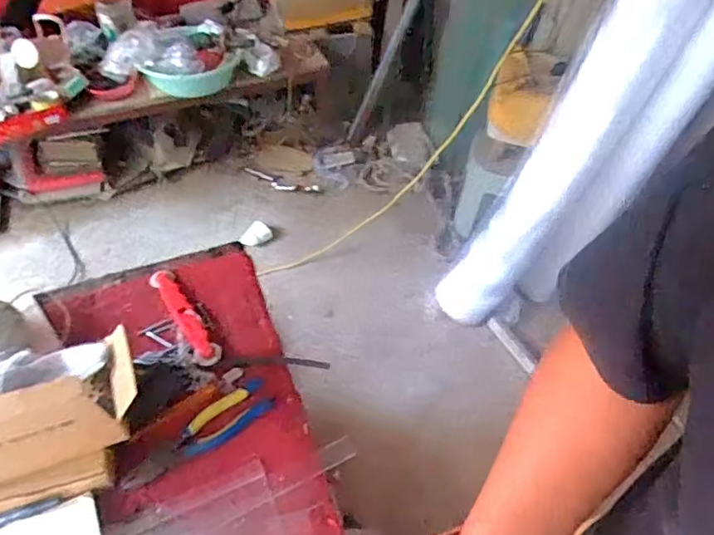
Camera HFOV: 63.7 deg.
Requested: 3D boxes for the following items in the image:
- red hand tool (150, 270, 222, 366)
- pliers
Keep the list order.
[{"bbox_3d":[-0.242,0.064,0.801,0.031,0.014,0.186,-27,55,-22],"label":"red hand tool"},{"bbox_3d":[-0.187,0.203,0.695,0.191,0.020,0.052,-36,59,-28],"label":"pliers"}]

